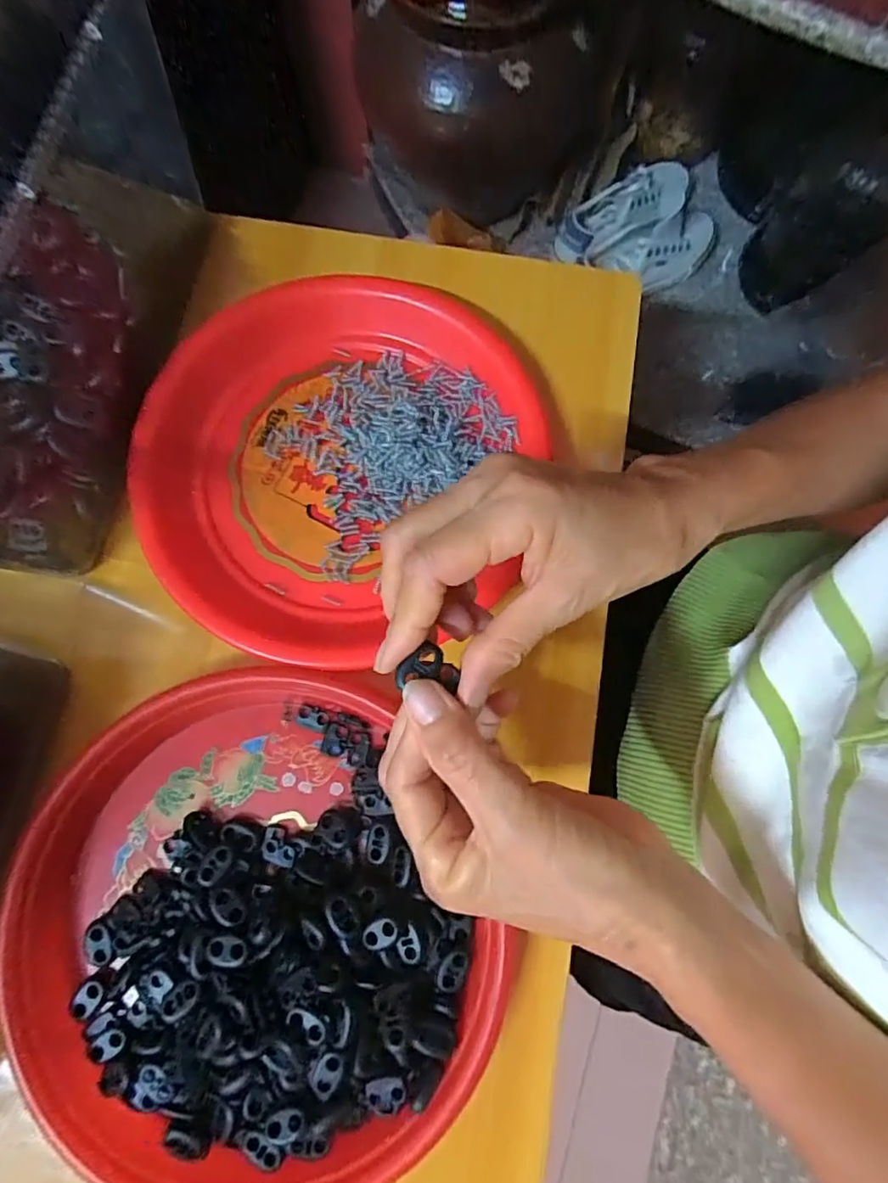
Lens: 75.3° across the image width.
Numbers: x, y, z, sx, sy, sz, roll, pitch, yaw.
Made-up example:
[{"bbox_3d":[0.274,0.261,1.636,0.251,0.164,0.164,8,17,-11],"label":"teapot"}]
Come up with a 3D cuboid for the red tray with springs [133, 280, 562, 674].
[{"bbox_3d":[-0.060,-0.073,0.333,0.215,0.028,0.227,18,79,4],"label":"red tray with springs"}]

